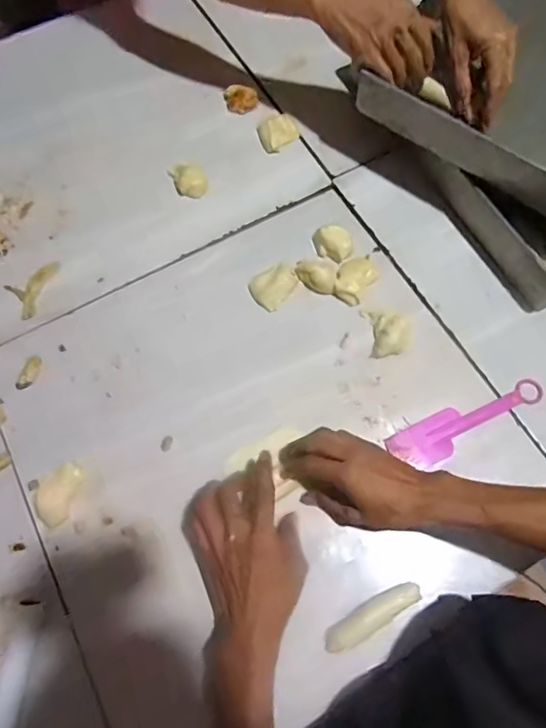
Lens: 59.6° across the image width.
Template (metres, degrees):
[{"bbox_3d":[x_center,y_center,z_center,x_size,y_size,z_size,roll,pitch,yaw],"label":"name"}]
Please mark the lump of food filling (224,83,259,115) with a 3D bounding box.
[{"bbox_3d":[-0.045,-0.375,0.673,0.047,0.027,0.033,-2,69,-1],"label":"lump of food filling"}]

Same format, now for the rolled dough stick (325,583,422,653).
[{"bbox_3d":[0.093,0.232,0.442,0.099,0.021,0.023,-26,71,-10],"label":"rolled dough stick"}]

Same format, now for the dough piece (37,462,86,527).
[{"bbox_3d":[-0.214,0.128,0.475,0.036,0.007,0.061,18,69,6],"label":"dough piece"}]

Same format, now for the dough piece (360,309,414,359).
[{"bbox_3d":[0.134,-0.040,0.548,0.048,0.022,0.062,-6,69,-3],"label":"dough piece"}]

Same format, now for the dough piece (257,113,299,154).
[{"bbox_3d":[0.008,-0.317,0.649,0.054,0.022,0.034,-35,73,-13],"label":"dough piece"}]

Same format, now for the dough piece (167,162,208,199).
[{"bbox_3d":[-0.110,-0.245,0.628,0.045,0.022,0.051,-19,70,-8],"label":"dough piece"}]

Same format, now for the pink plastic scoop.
[{"bbox_3d":[0.213,0.063,0.520,0.181,0.007,0.045,-24,71,-10],"label":"pink plastic scoop"}]

